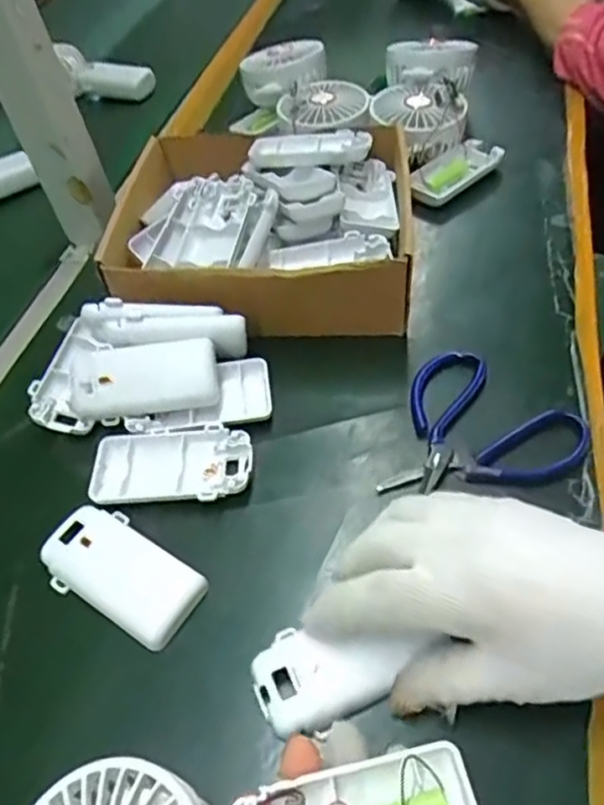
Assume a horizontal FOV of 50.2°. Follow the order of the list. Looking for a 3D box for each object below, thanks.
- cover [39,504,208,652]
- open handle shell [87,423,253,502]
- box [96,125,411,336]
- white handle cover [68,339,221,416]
[{"bbox_3d":[-0.100,0.093,0.353,0.088,0.017,0.048,27,58,26],"label":"cover"},{"bbox_3d":[-0.079,0.039,0.394,0.095,0.016,0.049,-3,50,4],"label":"open handle shell"},{"bbox_3d":[-0.029,-0.135,0.500,0.217,0.072,0.191,-5,49,7],"label":"box"},{"bbox_3d":[-0.102,-0.016,0.416,0.092,0.016,0.044,-5,91,-1],"label":"white handle cover"}]

